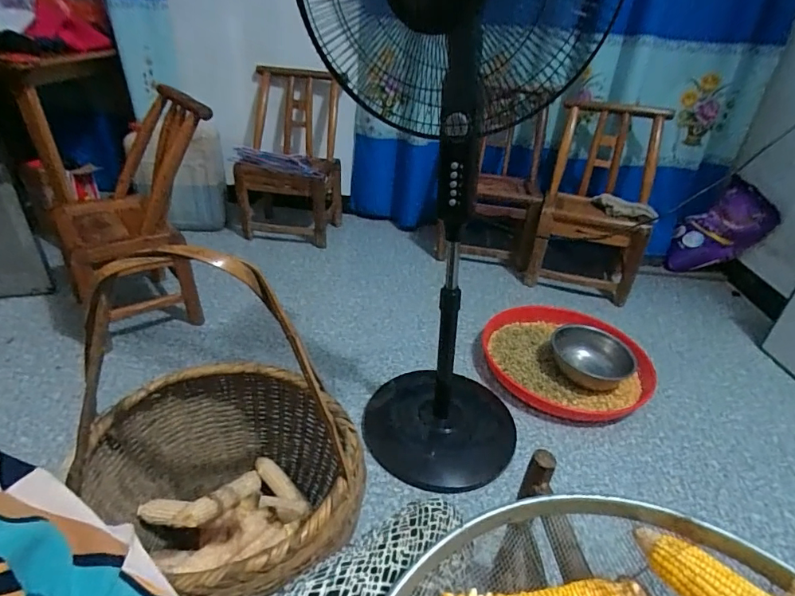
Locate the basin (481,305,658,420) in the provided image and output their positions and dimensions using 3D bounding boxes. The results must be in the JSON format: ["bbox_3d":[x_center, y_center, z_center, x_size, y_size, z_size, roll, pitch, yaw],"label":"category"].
[{"bbox_3d":[0.473,0.154,1.297,0.403,0.095,0.451,-9,35,-20],"label":"basin"}]

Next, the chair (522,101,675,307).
[{"bbox_3d":[0.737,-0.362,1.686,0.384,0.604,0.424,17,35,19],"label":"chair"}]

